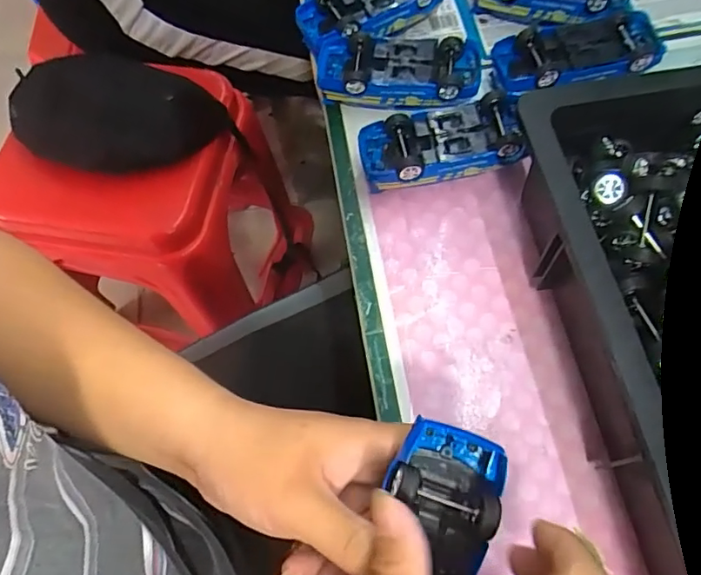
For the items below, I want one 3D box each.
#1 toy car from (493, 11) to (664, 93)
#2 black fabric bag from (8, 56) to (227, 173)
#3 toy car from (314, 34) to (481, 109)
[{"bbox_3d":[0.192,-0.192,0.448,0.141,0.033,0.067,-11,66,-4],"label":"toy car"},{"bbox_3d":[-0.296,-0.213,0.672,0.264,0.041,0.139,13,101,0],"label":"black fabric bag"},{"bbox_3d":[0.040,-0.177,0.439,0.133,0.032,0.056,3,66,3],"label":"toy car"}]

